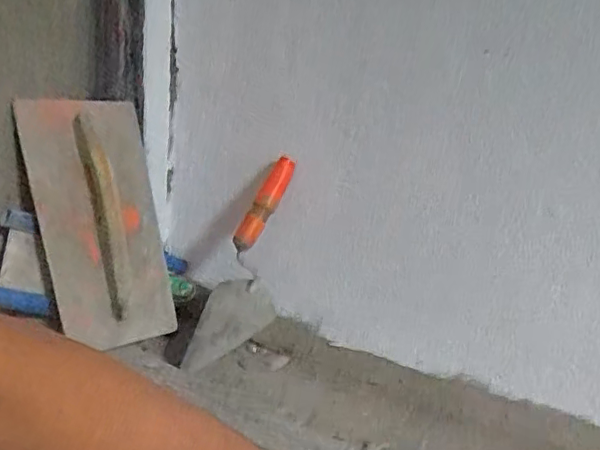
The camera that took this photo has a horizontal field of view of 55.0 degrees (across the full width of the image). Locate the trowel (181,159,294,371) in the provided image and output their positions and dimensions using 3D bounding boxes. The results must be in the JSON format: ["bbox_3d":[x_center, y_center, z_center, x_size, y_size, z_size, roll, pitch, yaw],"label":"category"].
[{"bbox_3d":[-0.077,0.057,0.805,0.106,0.313,0.087,13,-12,25],"label":"trowel"}]

